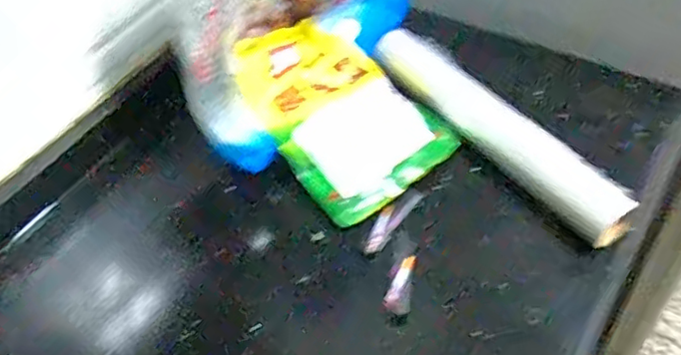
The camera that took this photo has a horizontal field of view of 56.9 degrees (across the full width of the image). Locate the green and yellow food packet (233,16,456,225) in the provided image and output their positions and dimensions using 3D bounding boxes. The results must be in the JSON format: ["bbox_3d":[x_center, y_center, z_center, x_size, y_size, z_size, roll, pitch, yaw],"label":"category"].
[{"bbox_3d":[-0.001,-0.064,0.609,0.145,0.033,0.197,-34,75,-25],"label":"green and yellow food packet"}]

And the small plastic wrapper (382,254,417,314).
[{"bbox_3d":[0.050,0.087,0.521,0.021,0.011,0.054,9,52,10],"label":"small plastic wrapper"}]

